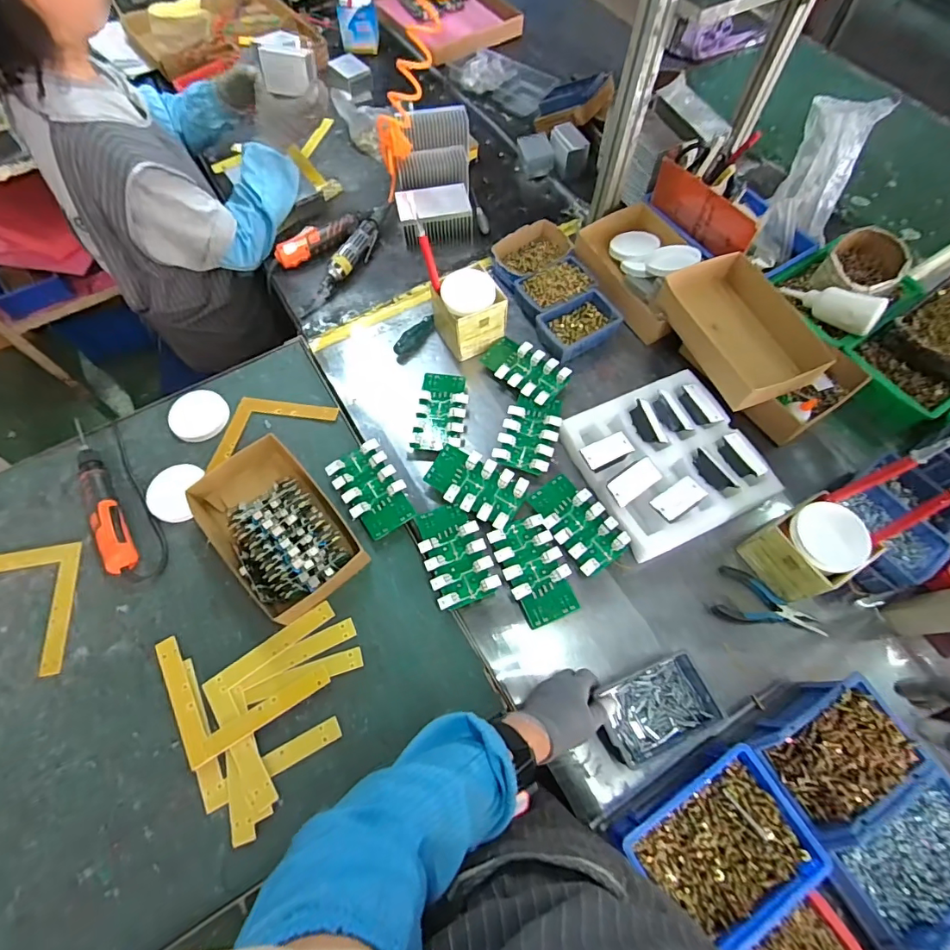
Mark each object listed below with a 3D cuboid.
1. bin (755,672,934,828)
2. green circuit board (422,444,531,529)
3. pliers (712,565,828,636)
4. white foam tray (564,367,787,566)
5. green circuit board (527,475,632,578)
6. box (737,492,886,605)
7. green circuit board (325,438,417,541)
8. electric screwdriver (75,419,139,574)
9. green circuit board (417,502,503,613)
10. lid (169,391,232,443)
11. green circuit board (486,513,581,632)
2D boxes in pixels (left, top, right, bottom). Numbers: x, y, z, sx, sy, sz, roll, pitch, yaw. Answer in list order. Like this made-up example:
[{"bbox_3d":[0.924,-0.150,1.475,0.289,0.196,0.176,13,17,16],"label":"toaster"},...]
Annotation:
[{"bbox_3d":[0.449,0.350,0.608,0.165,0.092,0.119,-27,68,-11],"label":"bin"},{"bbox_3d":[0.001,0.012,0.775,0.157,0.013,0.092,32,70,14],"label":"green circuit board"},{"bbox_3d":[0.440,0.199,0.716,0.151,0.019,0.075,20,67,9],"label":"pliers"},{"bbox_3d":[0.315,-0.031,0.774,0.264,0.052,0.265,-25,68,-10],"label":"white foam tray"},{"bbox_3d":[0.165,0.073,0.749,0.092,0.014,0.158,-34,70,-14],"label":"green circuit board"},{"bbox_3d":[0.484,0.107,0.690,0.103,0.125,0.108,-29,68,-12],"label":"box"},{"bbox_3d":[-0.167,0.025,0.785,0.095,0.030,0.156,-31,69,-13],"label":"green circuit board"},{"bbox_3d":[-0.607,0.031,0.774,0.049,0.041,0.293,-30,69,-12],"label":"electric screwdriver"},{"bbox_3d":[-0.031,0.121,0.737,0.094,0.023,0.152,-20,67,-8],"label":"green circuit board"},{"bbox_3d":[-0.492,-0.106,0.850,0.096,0.012,0.095,0,66,1],"label":"lid"},{"bbox_3d":[0.091,0.138,0.717,0.092,0.015,0.155,-23,67,-9],"label":"green circuit board"}]

